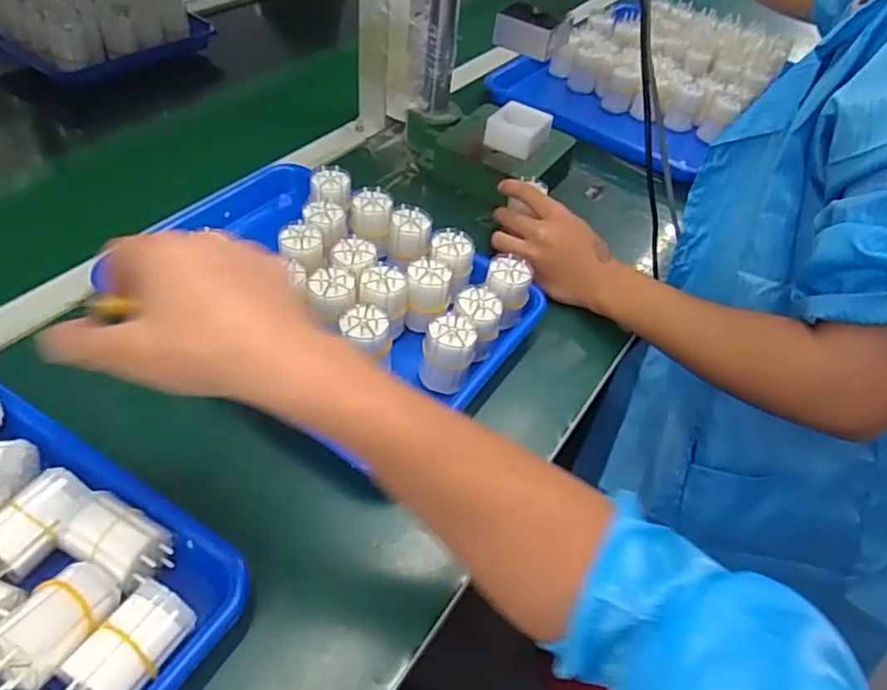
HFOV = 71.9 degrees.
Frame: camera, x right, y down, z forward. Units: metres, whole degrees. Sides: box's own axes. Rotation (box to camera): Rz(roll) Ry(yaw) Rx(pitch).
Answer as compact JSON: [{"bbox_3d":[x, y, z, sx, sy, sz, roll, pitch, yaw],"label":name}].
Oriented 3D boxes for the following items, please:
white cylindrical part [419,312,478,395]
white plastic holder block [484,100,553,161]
[{"bbox_3d":[0.004,0.007,0.478,0.039,0.053,0.036,3,48,-4],"label":"white cylindrical part"},{"bbox_3d":[0.085,-0.244,0.695,0.060,0.039,0.061,28,51,18],"label":"white plastic holder block"}]

